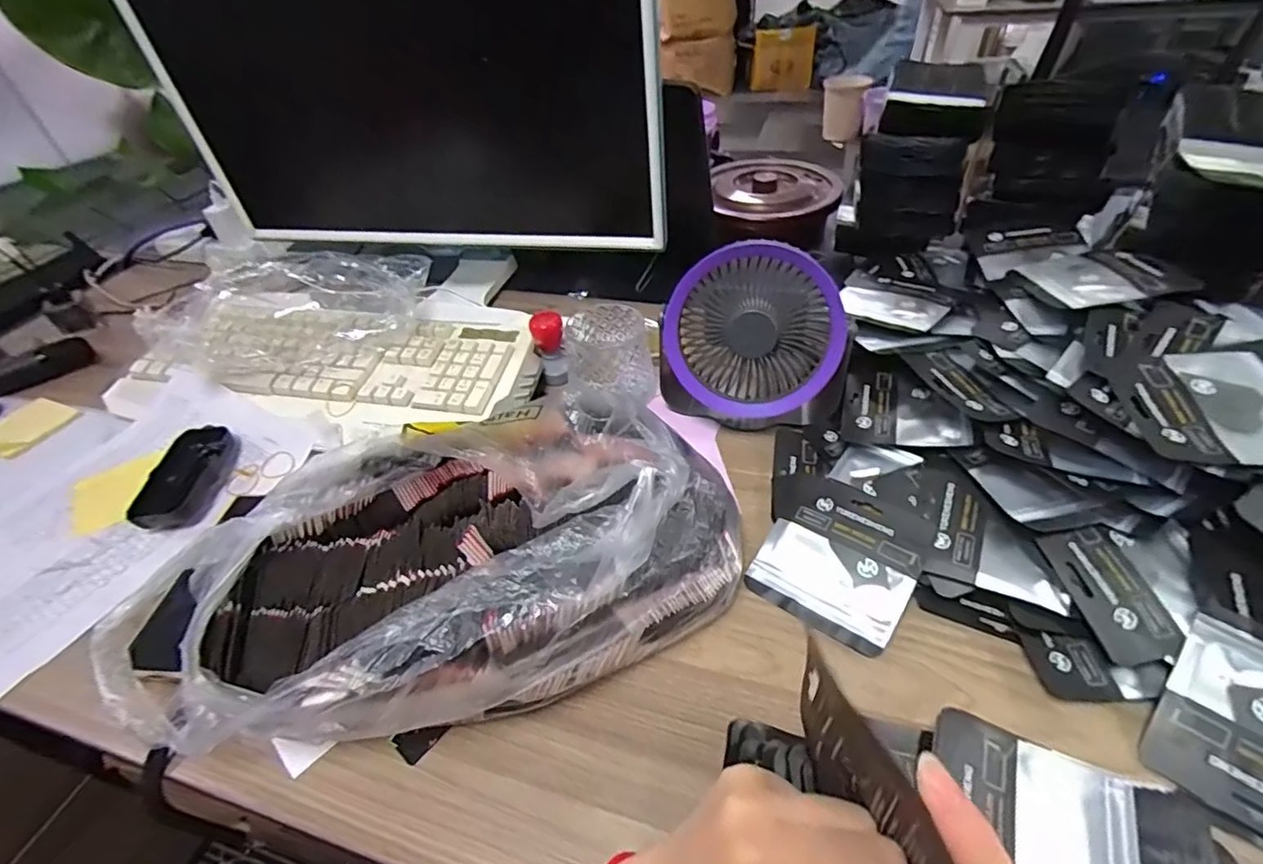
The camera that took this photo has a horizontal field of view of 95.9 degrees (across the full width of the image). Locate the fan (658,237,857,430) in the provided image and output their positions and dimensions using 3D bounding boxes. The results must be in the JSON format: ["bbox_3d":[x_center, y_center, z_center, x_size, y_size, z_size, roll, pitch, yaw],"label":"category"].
[{"bbox_3d":[0.106,-0.079,0.496,0.162,0.147,0.070,10,45,16],"label":"fan"}]

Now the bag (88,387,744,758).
[{"bbox_3d":[-0.136,0.090,0.388,0.408,0.132,0.194,-12,43,-6],"label":"bag"}]

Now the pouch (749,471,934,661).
[{"bbox_3d":[0.153,0.091,0.422,0.105,0.008,0.112,22,65,31],"label":"pouch"}]

